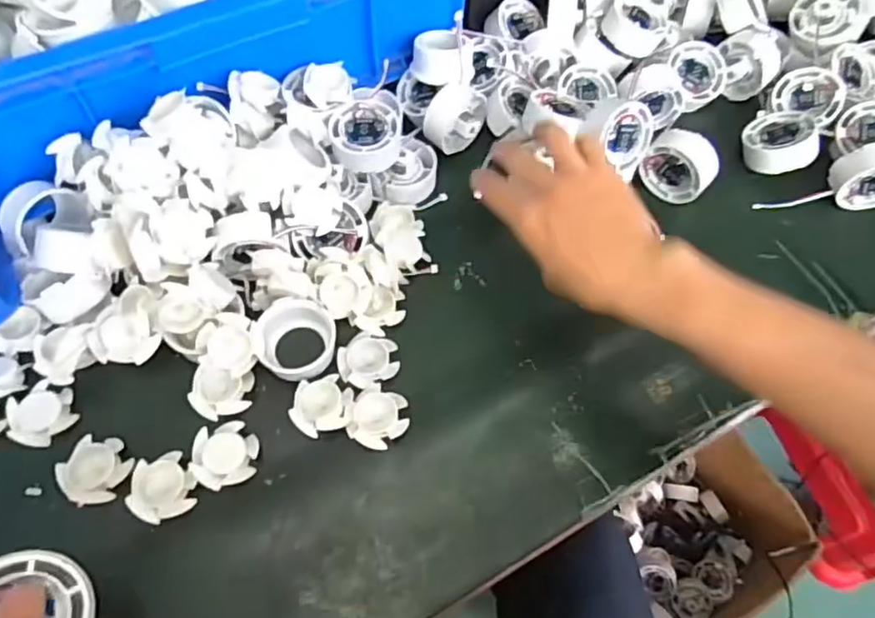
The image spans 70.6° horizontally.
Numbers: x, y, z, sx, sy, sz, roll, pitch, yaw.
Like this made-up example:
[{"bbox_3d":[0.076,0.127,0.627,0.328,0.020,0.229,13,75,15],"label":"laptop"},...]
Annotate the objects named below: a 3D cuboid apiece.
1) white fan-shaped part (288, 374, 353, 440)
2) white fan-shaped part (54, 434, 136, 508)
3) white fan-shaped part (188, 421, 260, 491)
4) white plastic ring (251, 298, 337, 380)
[{"bbox_3d":[-0.077,0.064,0.412,0.038,0.011,0.040,5,61,0],"label":"white fan-shaped part"},{"bbox_3d":[-0.214,0.101,0.388,0.036,0.010,0.042,28,64,12],"label":"white fan-shaped part"},{"bbox_3d":[-0.135,0.094,0.395,0.039,0.014,0.040,2,62,-2],"label":"white fan-shaped part"},{"bbox_3d":[-0.097,0.021,0.426,0.052,0.024,0.054,1,62,-2],"label":"white plastic ring"}]

